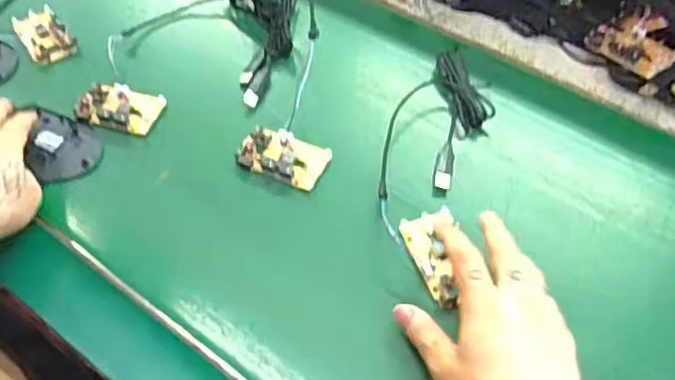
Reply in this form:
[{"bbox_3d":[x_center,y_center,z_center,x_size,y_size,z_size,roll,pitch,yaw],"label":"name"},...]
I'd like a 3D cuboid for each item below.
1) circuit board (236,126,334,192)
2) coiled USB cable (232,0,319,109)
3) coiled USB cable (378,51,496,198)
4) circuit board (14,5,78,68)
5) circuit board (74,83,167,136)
[{"bbox_3d":[-0.048,-0.027,0.541,0.076,0.017,0.047,22,57,17],"label":"circuit board"},{"bbox_3d":[-0.065,-0.165,0.637,0.085,0.033,0.184,-11,54,-6],"label":"coiled USB cable"},{"bbox_3d":[0.089,-0.059,0.560,0.080,0.019,0.169,26,59,20],"label":"coiled USB cable"},{"bbox_3d":[-0.310,-0.164,0.651,0.044,0.007,0.084,-31,58,-19],"label":"circuit board"},{"bbox_3d":[-0.205,-0.077,0.580,0.076,0.011,0.047,12,55,11],"label":"circuit board"}]

